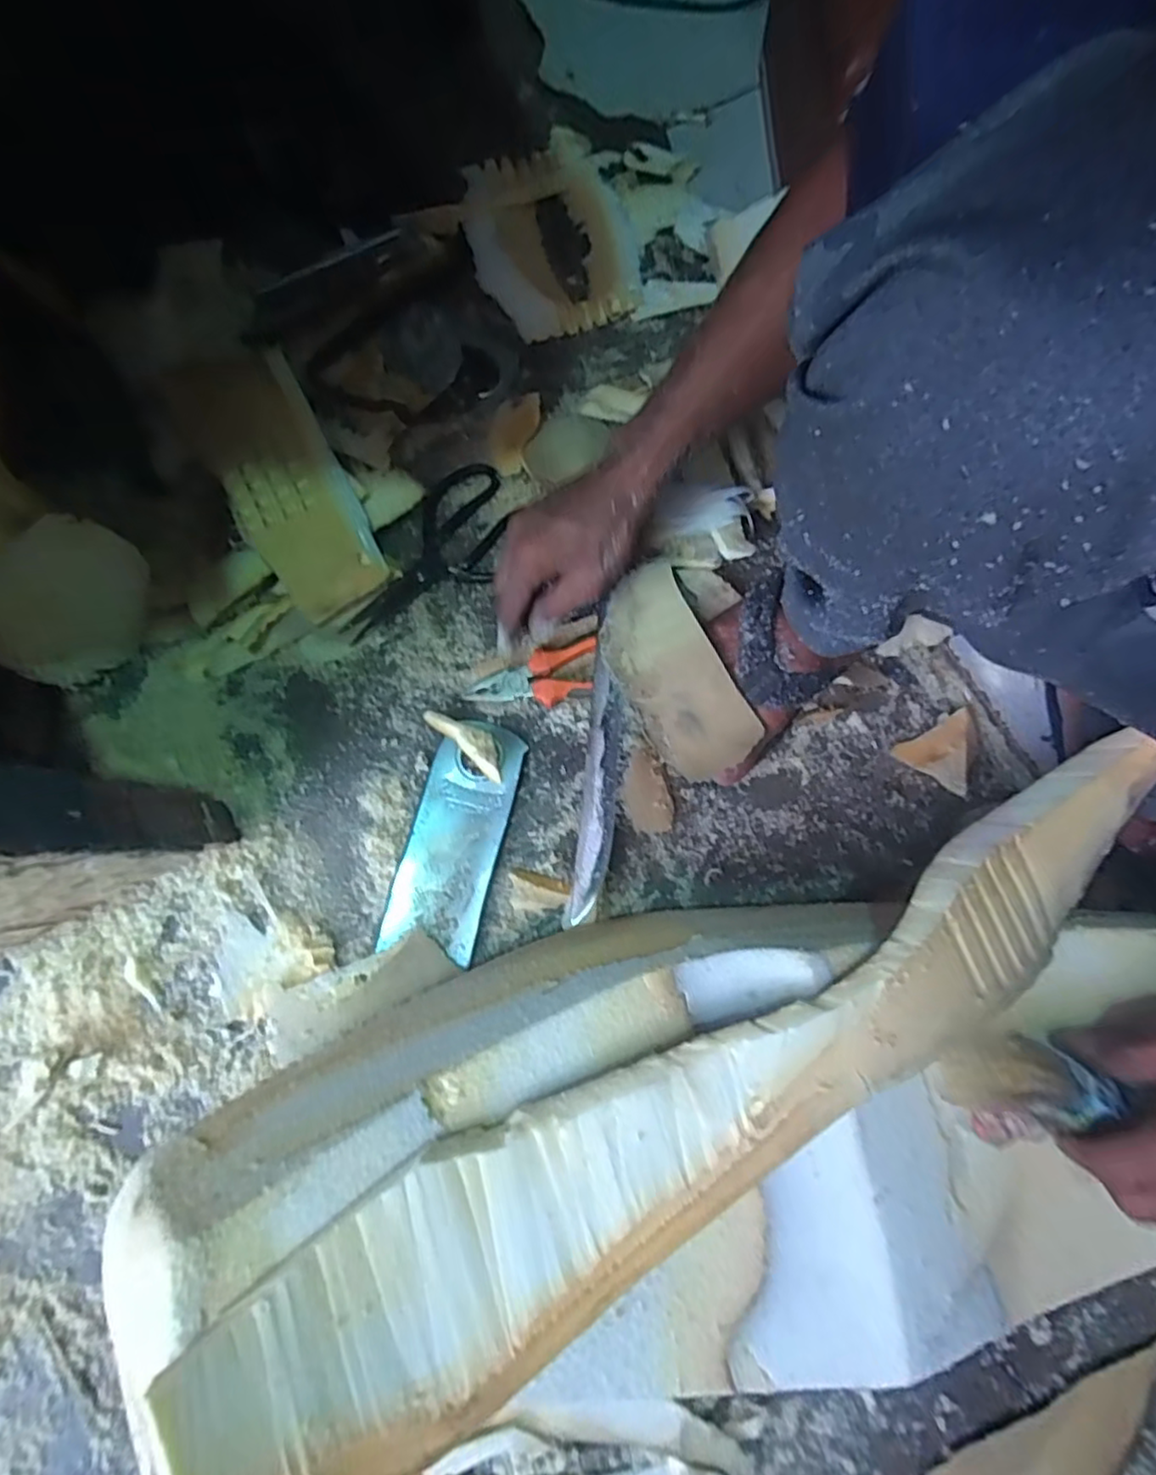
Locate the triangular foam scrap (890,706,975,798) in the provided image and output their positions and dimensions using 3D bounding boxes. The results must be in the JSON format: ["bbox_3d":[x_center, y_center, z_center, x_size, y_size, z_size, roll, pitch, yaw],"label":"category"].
[{"bbox_3d":[0.310,0.004,0.567,0.064,0.014,0.066,30,79,5],"label":"triangular foam scrap"}]

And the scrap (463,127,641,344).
[{"bbox_3d":[-0.029,-0.499,0.668,0.154,0.015,0.210,-20,79,-5],"label":"scrap"}]

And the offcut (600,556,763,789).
[{"bbox_3d":[0.075,-0.055,0.551,0.083,0.012,0.179,-26,77,0],"label":"offcut"}]

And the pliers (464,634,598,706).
[{"bbox_3d":[-0.037,-0.049,0.569,0.124,0.023,0.045,-12,78,-4],"label":"pliers"}]

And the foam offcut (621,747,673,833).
[{"bbox_3d":[0.056,0.045,0.558,0.039,0.007,0.069,-13,78,-4],"label":"foam offcut"}]

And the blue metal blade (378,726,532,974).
[{"bbox_3d":[-0.099,0.079,0.550,0.072,0.008,0.189,14,78,2],"label":"blue metal blade"}]

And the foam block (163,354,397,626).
[{"bbox_3d":[-0.254,-0.223,0.571,0.097,0.022,0.240,-29,89,-5],"label":"foam block"}]

